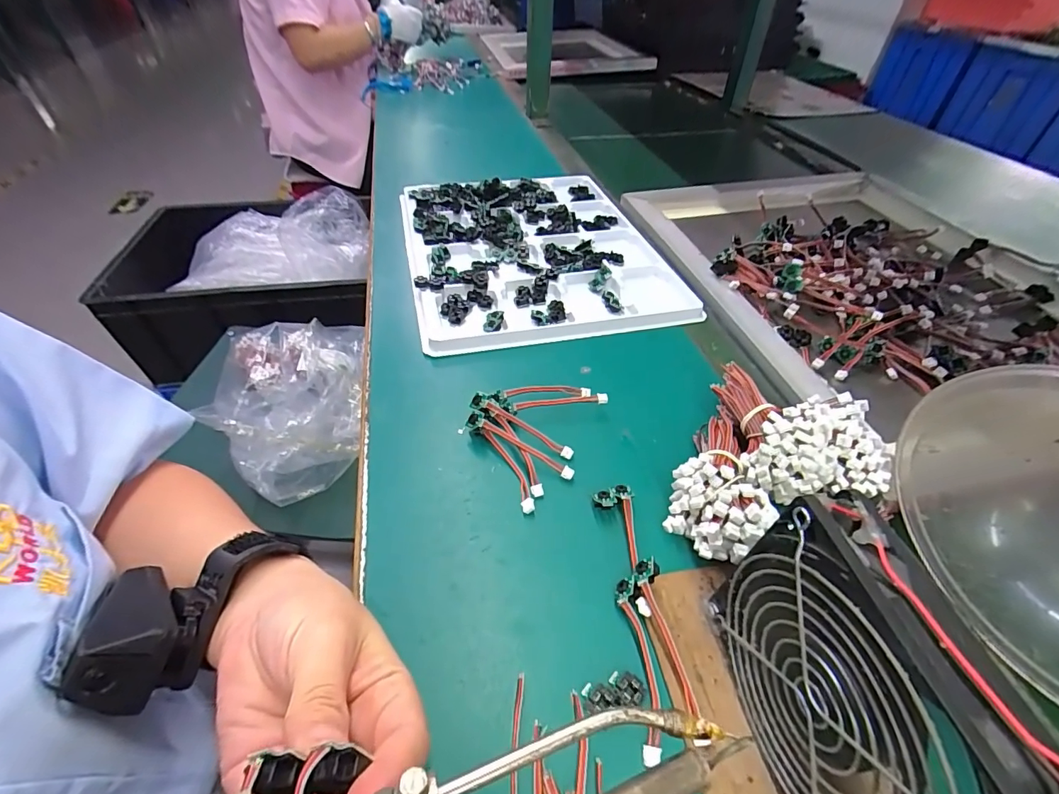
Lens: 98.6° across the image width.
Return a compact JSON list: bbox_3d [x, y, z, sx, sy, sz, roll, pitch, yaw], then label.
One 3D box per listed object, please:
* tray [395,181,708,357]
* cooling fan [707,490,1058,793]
[{"bbox_3d":[0.000,-0.188,0.544,0.281,0.023,0.343,-9,47,-11],"label":"tray"},{"bbox_3d":[0.124,0.123,0.178,0.031,0.127,0.124,-5,46,-8],"label":"cooling fan"}]

